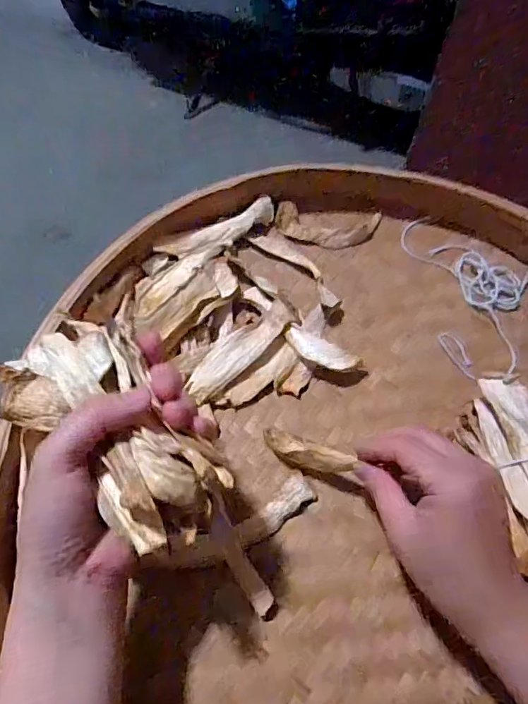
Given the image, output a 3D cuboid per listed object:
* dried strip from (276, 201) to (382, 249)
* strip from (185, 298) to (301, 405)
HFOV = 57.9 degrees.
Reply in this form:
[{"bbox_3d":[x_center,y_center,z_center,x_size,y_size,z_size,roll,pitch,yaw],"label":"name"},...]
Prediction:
[{"bbox_3d":[0.063,-0.124,0.472,0.099,0.025,0.040,4,56,0],"label":"dried strip"},{"bbox_3d":[-0.018,-0.003,0.400,0.114,0.010,0.029,-39,84,-19],"label":"strip"}]

